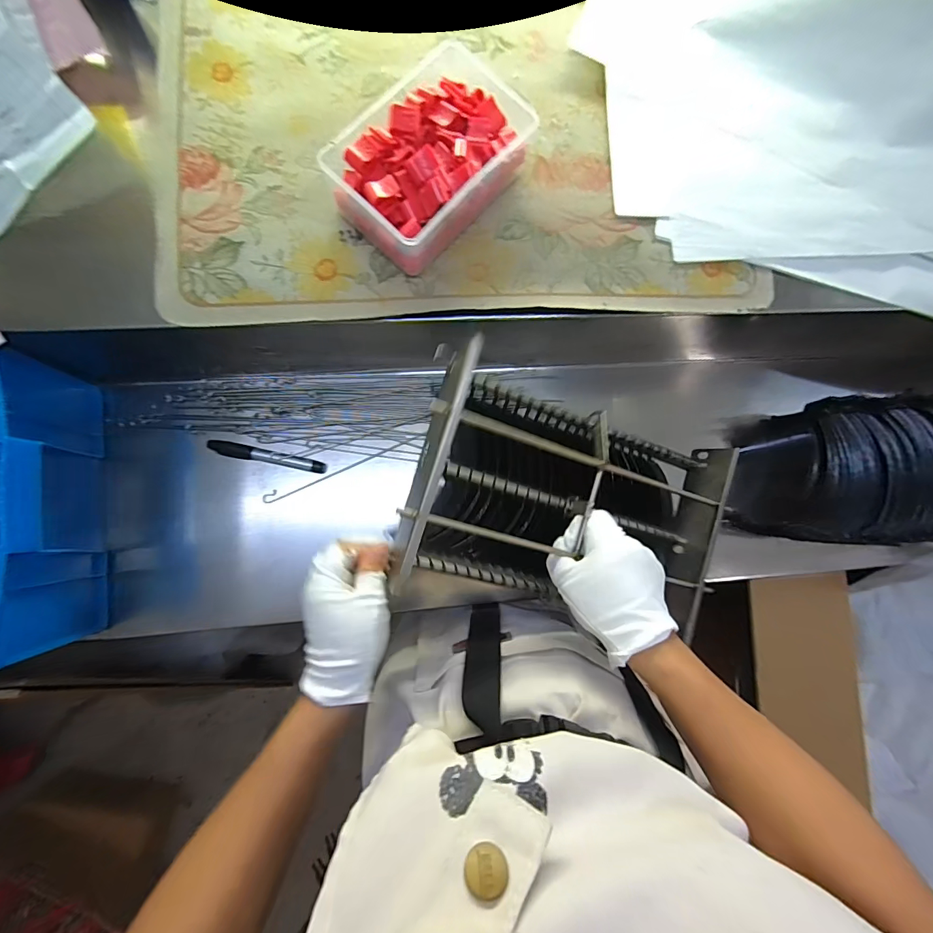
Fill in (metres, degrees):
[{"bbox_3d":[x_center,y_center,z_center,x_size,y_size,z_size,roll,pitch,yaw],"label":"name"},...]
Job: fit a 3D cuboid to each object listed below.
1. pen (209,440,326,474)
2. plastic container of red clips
[{"bbox_3d":[-0.241,-0.012,0.502,0.136,0.013,0.017,12,82,-3],"label":"pen"},{"bbox_3d":[-0.034,-0.287,0.389,0.126,0.056,0.186,42,81,1],"label":"plastic container of red clips"}]

